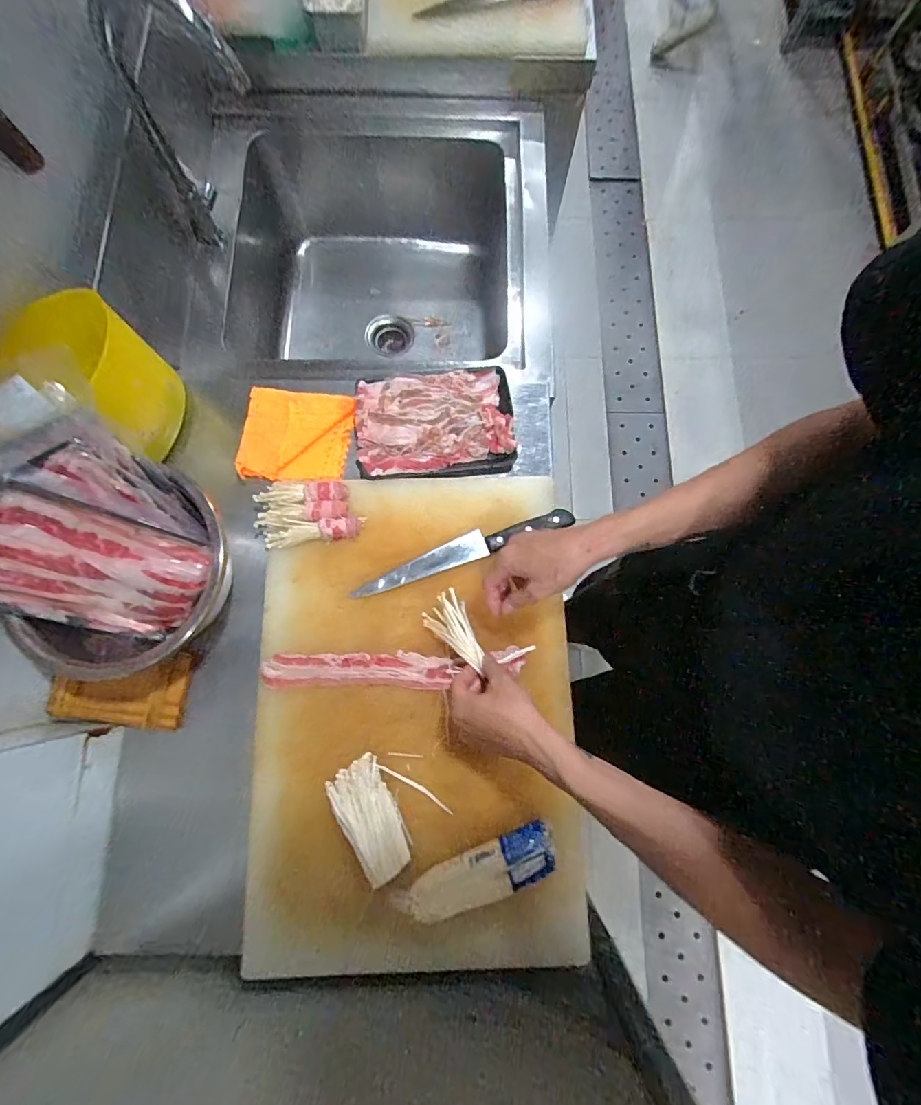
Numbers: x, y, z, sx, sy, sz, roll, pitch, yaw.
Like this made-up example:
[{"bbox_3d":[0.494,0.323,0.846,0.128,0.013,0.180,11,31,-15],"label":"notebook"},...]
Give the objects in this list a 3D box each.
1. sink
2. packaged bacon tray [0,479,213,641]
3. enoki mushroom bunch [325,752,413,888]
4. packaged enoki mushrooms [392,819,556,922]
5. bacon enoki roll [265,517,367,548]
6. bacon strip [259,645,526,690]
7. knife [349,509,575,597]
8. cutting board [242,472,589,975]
[{"bbox_3d":[-0.193,-0.566,0.985,0.639,0.327,0.583,0,78,0],"label":"sink"},{"bbox_3d":[-0.418,0.027,0.527,0.158,0.215,0.022,-53,44,12],"label":"packaged bacon tray"},{"bbox_3d":[-0.105,0.309,0.538,0.062,0.043,0.125,-31,66,-6],"label":"enoki mushroom bunch"},{"bbox_3d":[0.020,0.368,0.530,0.185,0.028,0.052,-20,79,-4],"label":"packaged enoki mushrooms"},{"bbox_3d":[-0.196,-0.031,0.617,0.128,0.024,0.034,-7,78,-1],"label":"bacon enoki roll"},{"bbox_3d":[-0.086,0.149,0.588,0.326,0.007,0.046,-1,78,-1],"label":"bacon strip"},{"bbox_3d":[0.003,-0.003,0.619,0.305,0.017,0.035,-18,79,-3],"label":"knife"},{"bbox_3d":[-0.058,0.180,0.575,0.389,0.035,0.587,-1,78,0],"label":"cutting board"}]

